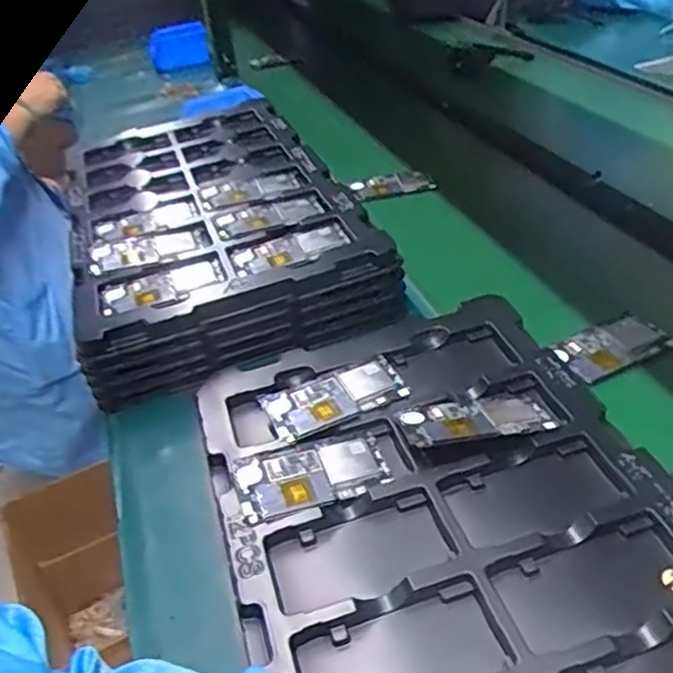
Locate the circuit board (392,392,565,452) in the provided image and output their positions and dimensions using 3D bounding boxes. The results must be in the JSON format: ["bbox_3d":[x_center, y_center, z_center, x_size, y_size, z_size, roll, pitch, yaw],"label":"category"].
[{"bbox_3d":[0.118,0.069,0.589,0.124,0.007,0.069,-5,22,-6],"label":"circuit board"}]

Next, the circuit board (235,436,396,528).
[{"bbox_3d":[-0.020,0.114,0.561,0.121,0.009,0.066,-14,37,-10],"label":"circuit board"}]

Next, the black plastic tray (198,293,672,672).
[{"bbox_3d":[0.101,0.173,0.486,0.323,0.051,0.548,-13,37,-10],"label":"black plastic tray"}]

